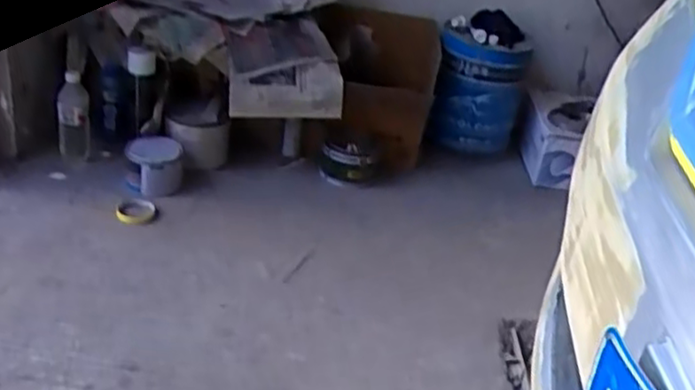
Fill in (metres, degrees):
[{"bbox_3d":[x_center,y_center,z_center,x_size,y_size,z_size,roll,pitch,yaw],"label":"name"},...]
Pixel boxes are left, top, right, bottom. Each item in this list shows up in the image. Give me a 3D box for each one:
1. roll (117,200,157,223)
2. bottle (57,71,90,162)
[{"bbox_3d":[-0.452,0.033,1.506,0.081,0.014,0.093,2,29,-8],"label":"roll"},{"bbox_3d":[-0.634,-0.182,1.628,0.068,0.200,0.058,-3,30,-18],"label":"bottle"}]

